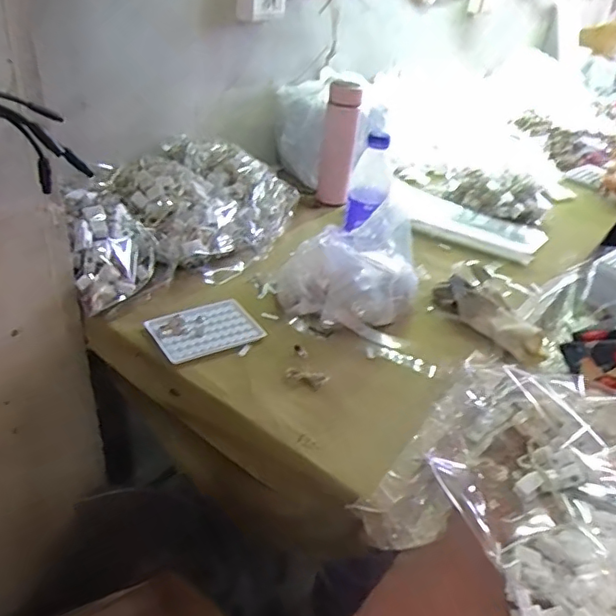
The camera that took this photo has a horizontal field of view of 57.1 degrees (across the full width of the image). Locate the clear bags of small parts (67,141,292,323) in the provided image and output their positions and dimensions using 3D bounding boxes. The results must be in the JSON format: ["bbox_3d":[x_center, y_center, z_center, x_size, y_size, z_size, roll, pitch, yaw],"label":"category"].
[{"bbox_3d":[-0.204,-0.134,0.876,0.239,0.108,0.432,25,38,22],"label":"clear bags of small parts"}]

